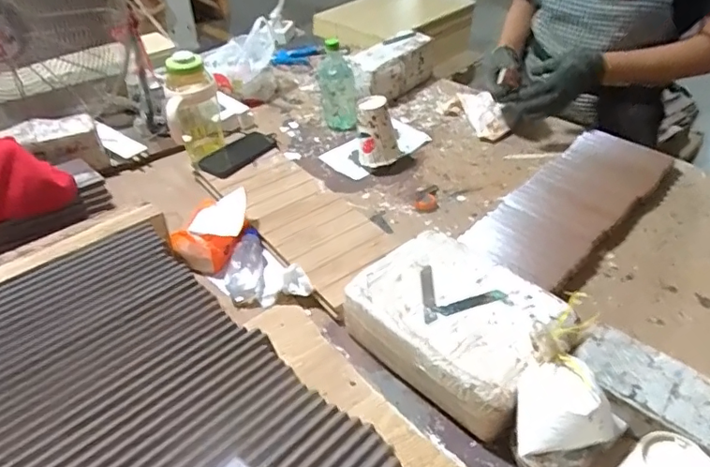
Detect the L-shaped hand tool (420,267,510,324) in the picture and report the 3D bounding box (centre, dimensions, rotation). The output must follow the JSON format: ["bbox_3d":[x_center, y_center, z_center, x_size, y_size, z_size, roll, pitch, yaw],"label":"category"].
[{"bbox_3d":[0.138,0.074,0.717,0.117,0.008,0.098,-11,42,-9],"label":"L-shaped hand tool"}]

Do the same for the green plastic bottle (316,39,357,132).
[{"bbox_3d":[-0.041,-0.332,1.198,0.084,0.183,0.068,-3,41,0],"label":"green plastic bottle"}]

